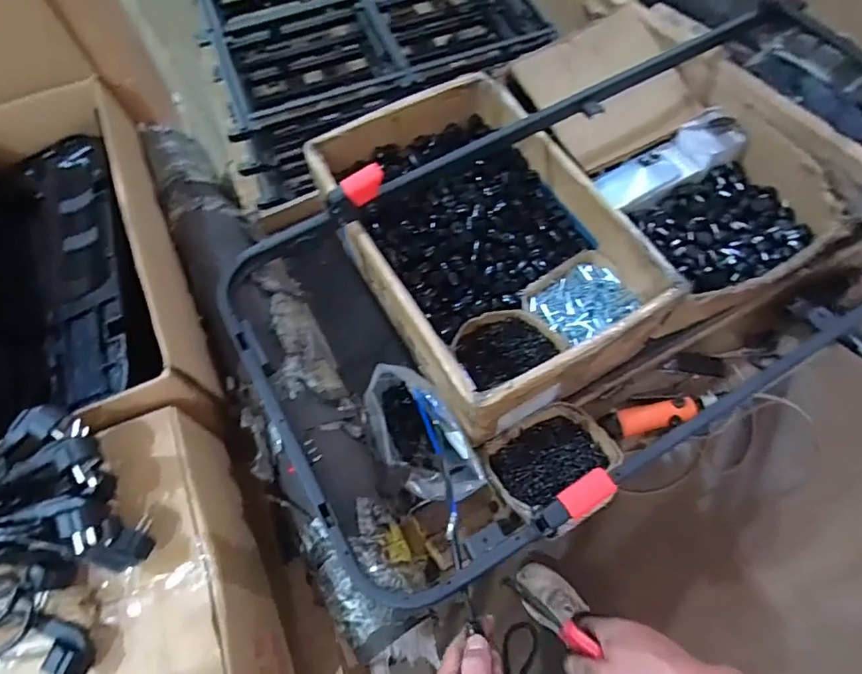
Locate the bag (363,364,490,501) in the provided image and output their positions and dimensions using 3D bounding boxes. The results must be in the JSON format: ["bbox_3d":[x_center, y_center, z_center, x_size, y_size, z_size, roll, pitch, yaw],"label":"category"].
[{"bbox_3d":[-0.018,0.139,0.755,0.114,0.100,0.211,-30,66,-10],"label":"bag"}]

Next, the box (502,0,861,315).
[{"bbox_3d":[0.432,-0.331,0.948,0.419,0.150,0.588,-27,65,-9],"label":"box"}]

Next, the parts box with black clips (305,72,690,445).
[{"bbox_3d":[0.078,-0.157,0.850,0.364,0.147,0.542,-28,66,-10],"label":"parts box with black clips"}]

